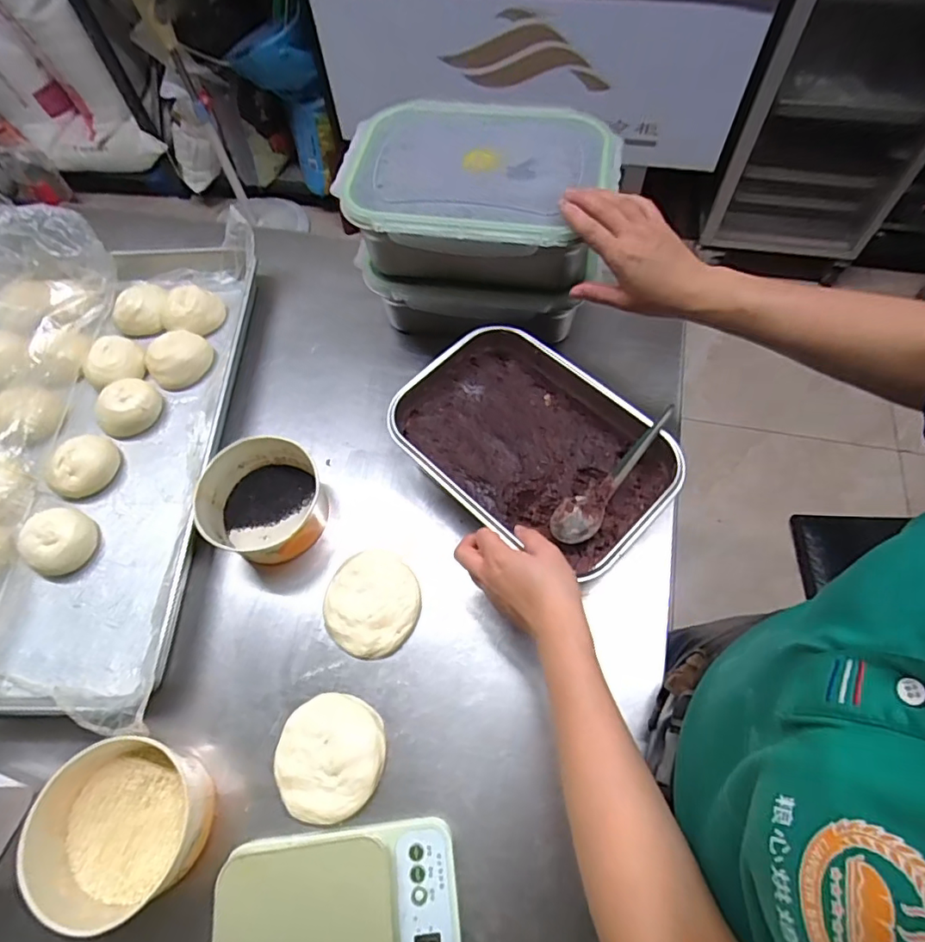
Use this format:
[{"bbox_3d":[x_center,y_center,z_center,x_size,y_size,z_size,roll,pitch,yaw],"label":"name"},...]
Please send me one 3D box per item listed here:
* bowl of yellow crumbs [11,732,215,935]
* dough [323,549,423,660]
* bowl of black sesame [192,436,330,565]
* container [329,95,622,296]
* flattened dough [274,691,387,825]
[{"bbox_3d":[-0.290,0.302,0.463,0.129,0.064,0.128,-1,63,3],"label":"bowl of yellow crumbs"},{"bbox_3d":[-0.093,0.137,0.568,0.095,0.014,0.106,13,64,10],"label":"dough"},{"bbox_3d":[-0.217,0.033,0.597,0.123,0.064,0.129,-1,63,3],"label":"bowl of black sesame"},{"bbox_3d":[0.019,-0.312,0.632,0.289,0.113,0.216,14,64,11],"label":"container"},{"bbox_3d":[-0.122,0.263,0.504,0.097,0.017,0.102,-1,63,3],"label":"flattened dough"}]

